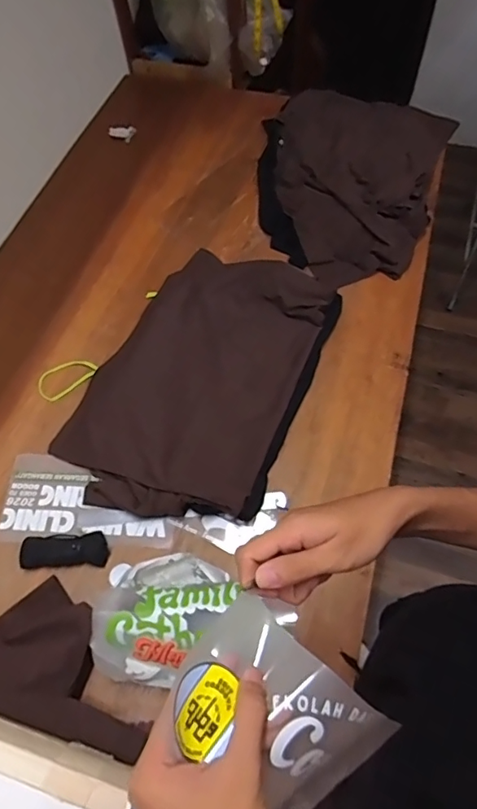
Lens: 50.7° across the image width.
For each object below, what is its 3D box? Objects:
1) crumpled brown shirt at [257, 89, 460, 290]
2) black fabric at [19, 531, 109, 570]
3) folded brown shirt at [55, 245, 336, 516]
[{"bbox_3d":[0.256,-0.534,1.142,0.430,0.111,0.595,12,62,8],"label":"crumpled brown shirt"},{"bbox_3d":[-0.267,0.223,0.769,0.129,0.029,0.047,-3,61,0],"label":"black fabric"},{"bbox_3d":[-0.069,-0.056,0.904,0.356,0.056,0.540,20,64,12],"label":"folded brown shirt"}]

